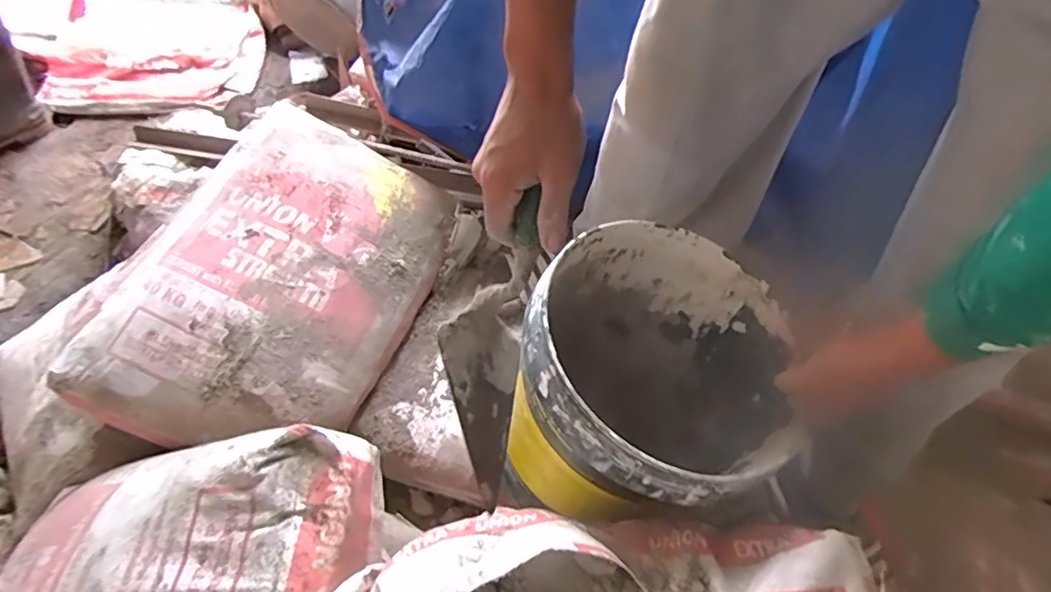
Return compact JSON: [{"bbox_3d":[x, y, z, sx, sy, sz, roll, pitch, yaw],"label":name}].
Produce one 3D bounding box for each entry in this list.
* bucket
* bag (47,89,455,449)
[{"bbox_3d":[0.146,0.104,0.686,0.274,0.282,0.307,26,60,13],"label":"bucket"},{"bbox_3d":[-0.372,-0.032,0.877,0.394,0.114,0.540,17,59,8],"label":"bag"}]

